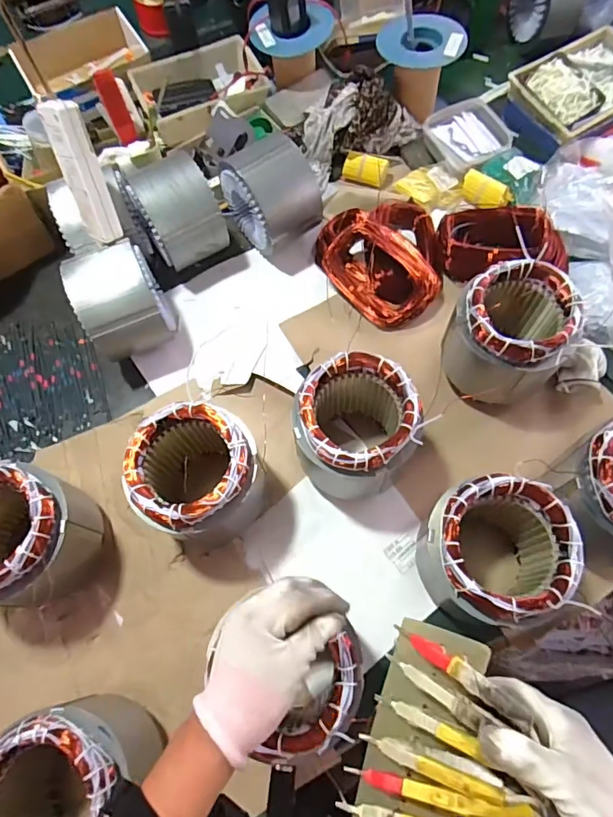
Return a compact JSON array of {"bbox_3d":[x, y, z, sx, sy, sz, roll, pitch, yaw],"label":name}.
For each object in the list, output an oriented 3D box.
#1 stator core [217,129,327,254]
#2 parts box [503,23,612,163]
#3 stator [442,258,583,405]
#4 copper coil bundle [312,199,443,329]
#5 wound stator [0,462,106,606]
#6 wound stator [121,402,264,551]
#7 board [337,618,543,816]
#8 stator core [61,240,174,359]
[{"bbox_3d":[-0.057,-0.348,0.798,0.116,0.157,0.132,-36,71,-11],"label":"stator core"},{"bbox_3d":[0.518,-0.597,0.902,0.296,0.079,0.192,-33,71,-10],"label":"parts box"},{"bbox_3d":[0.275,-0.103,0.661,0.138,0.145,0.144,-1,68,2],"label":"stator"},{"bbox_3d":[0.124,-0.243,0.791,0.202,0.069,0.228,-7,67,0],"label":"copper coil bundle"},{"bbox_3d":[-0.341,0.158,0.588,0.133,0.164,0.137,-1,68,2],"label":"wound stator"},{"bbox_3d":[-0.136,0.090,0.608,0.145,0.170,0.141,-1,67,2],"label":"wound stator"},{"bbox_3d":[0.112,0.267,0.358,0.128,0.044,0.171,17,69,10],"label":"board"},{"bbox_3d":[-0.286,-0.170,0.743,0.114,0.141,0.158,-24,68,-7],"label":"stator core"}]

